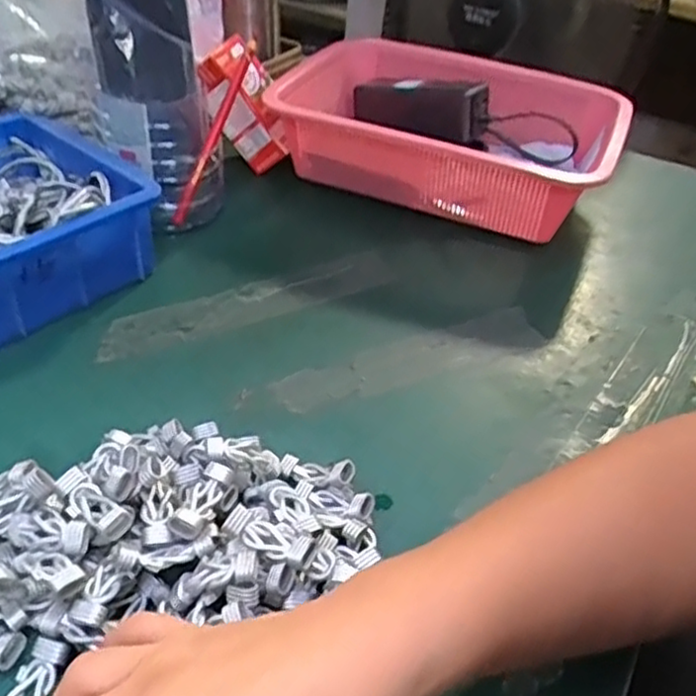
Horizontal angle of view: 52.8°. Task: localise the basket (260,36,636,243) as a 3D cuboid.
[{"bbox_3d":[0.096,-0.198,0.663,0.272,0.102,0.224,23,42,19],"label":"basket"}]

